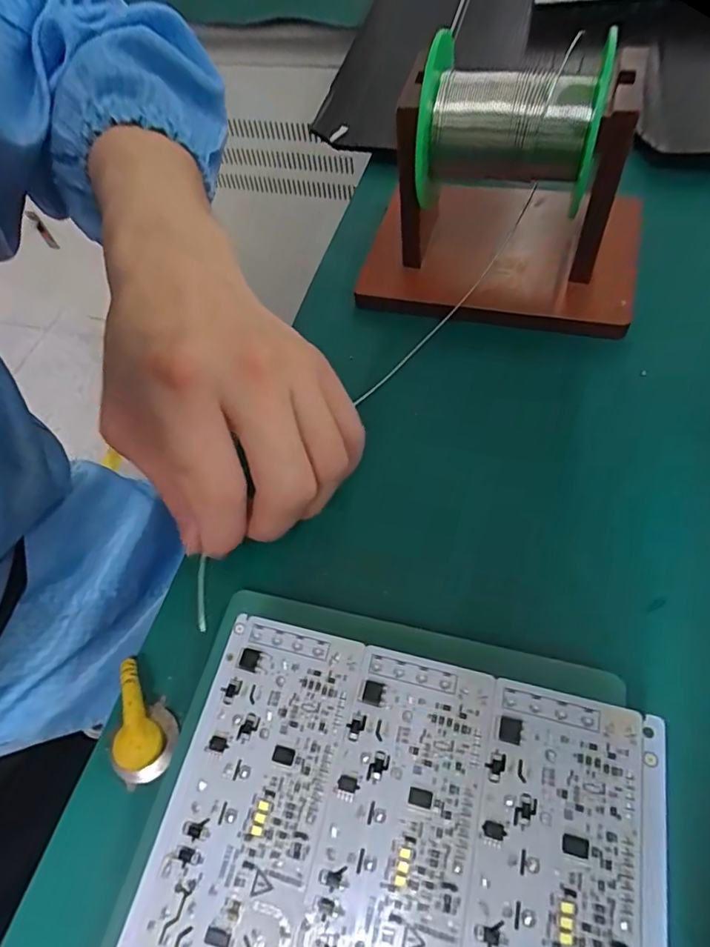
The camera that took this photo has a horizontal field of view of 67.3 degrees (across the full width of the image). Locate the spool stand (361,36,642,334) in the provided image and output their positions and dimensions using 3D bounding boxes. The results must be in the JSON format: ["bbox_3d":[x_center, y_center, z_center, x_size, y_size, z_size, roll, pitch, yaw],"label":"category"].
[{"bbox_3d":[0.073,-0.141,0.262,0.134,0.098,0.101,10,62,14],"label":"spool stand"}]

